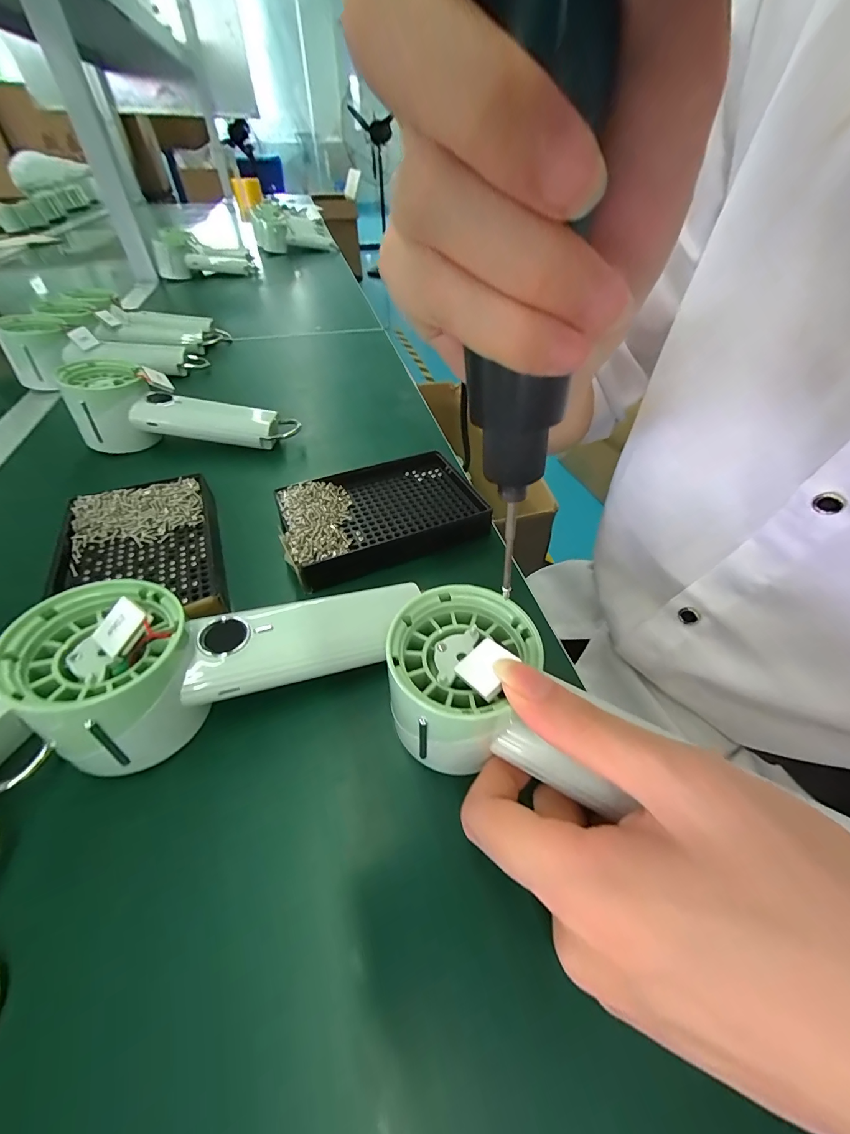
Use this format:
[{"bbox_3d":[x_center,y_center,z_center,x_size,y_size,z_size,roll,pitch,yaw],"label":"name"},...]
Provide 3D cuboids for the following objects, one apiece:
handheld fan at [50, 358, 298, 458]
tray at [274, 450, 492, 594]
[{"bbox_3d":[-0.219,-0.148,0.378,0.184,0.067,0.063,-2,46,-4],"label":"handheld fan"},{"bbox_3d":[-0.030,-0.042,0.300,0.146,0.025,0.092,-19,49,-19],"label":"tray"}]

